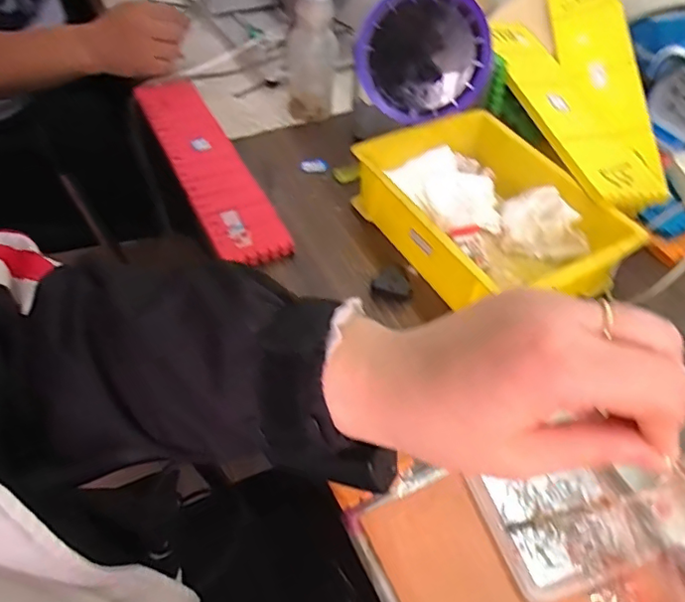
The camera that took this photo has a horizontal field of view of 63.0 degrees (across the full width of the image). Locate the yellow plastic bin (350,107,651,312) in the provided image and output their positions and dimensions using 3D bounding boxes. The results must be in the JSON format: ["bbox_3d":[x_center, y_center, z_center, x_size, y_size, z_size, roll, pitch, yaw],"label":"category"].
[{"bbox_3d":[0.143,-0.088,0.570,0.176,0.069,0.248,-21,54,-20],"label":"yellow plastic bin"}]

